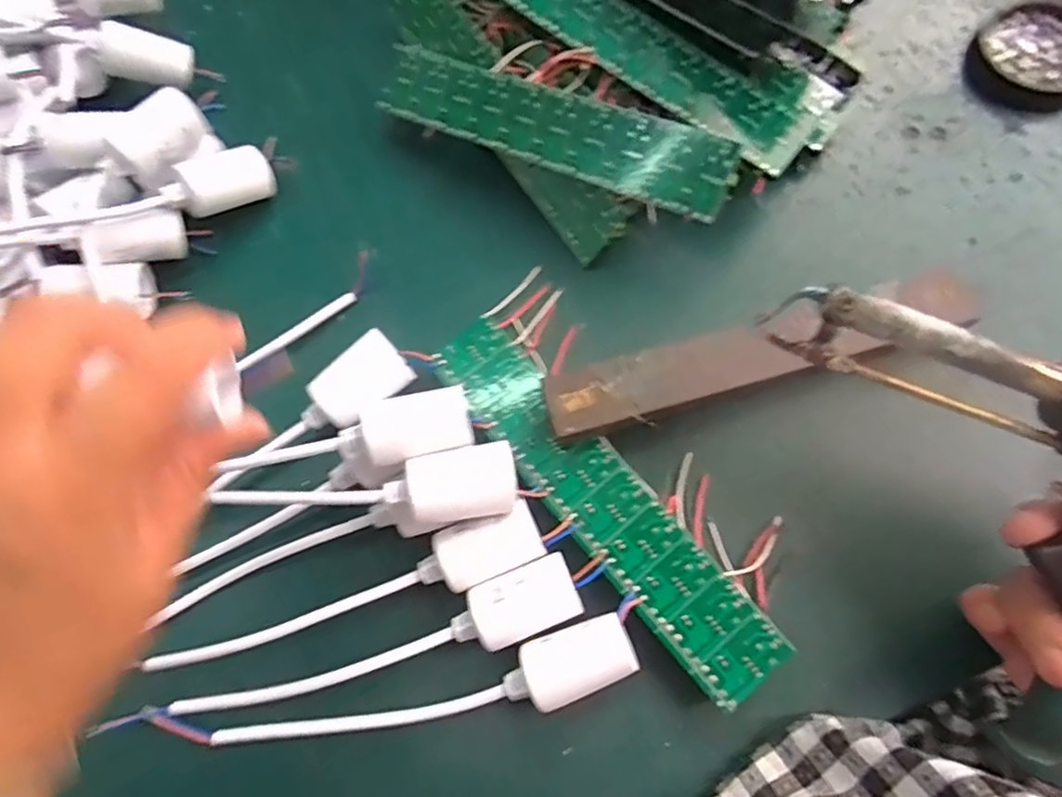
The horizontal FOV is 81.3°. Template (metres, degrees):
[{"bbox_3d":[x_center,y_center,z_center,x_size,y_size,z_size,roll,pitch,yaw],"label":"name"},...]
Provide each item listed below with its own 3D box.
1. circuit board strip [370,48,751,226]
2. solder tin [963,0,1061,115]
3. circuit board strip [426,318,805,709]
[{"bbox_3d":[0.006,-0.137,0.310,0.194,0.004,0.036,28,107,22],"label":"circuit board strip"},{"bbox_3d":[0.281,-0.190,0.340,0.074,0.015,0.061,-38,76,-8],"label":"solder tin"},{"bbox_3d":[0.029,0.043,0.284,0.039,0.016,0.200,-40,76,-9],"label":"circuit board strip"}]

